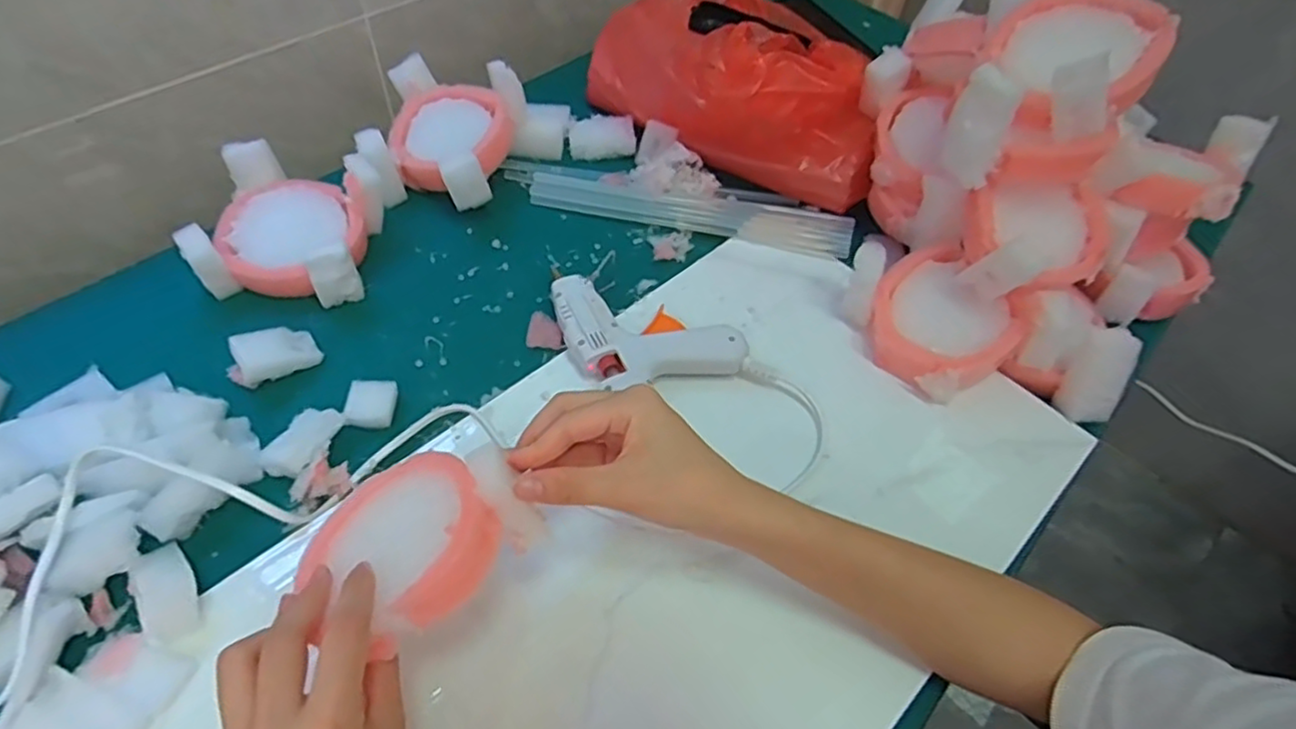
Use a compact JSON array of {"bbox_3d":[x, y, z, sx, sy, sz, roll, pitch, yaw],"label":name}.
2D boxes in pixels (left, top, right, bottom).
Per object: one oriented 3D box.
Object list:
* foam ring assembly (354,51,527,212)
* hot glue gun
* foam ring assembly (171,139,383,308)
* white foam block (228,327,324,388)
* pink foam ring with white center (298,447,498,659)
[{"bbox_3d":[-0.172,-0.189,0.566,0.114,0.067,0.121,12,54,4],"label":"foam ring assembly"},{"bbox_3d":[-0.002,-0.028,0.480,0.116,0.032,0.103,-11,56,-12],"label":"hot glue gun"},{"bbox_3d":[-0.265,-0.105,0.504,0.118,0.054,0.119,5,54,0],"label":"foam ring assembly"},{"bbox_3d":[-0.252,-0.009,0.450,0.052,0.028,0.028,-24,59,-20],"label":"white foam block"},{"bbox_3d":[-0.112,0.081,0.313,0.085,0.023,0.085,-45,41,-16],"label":"pink foam ring with white center"}]

